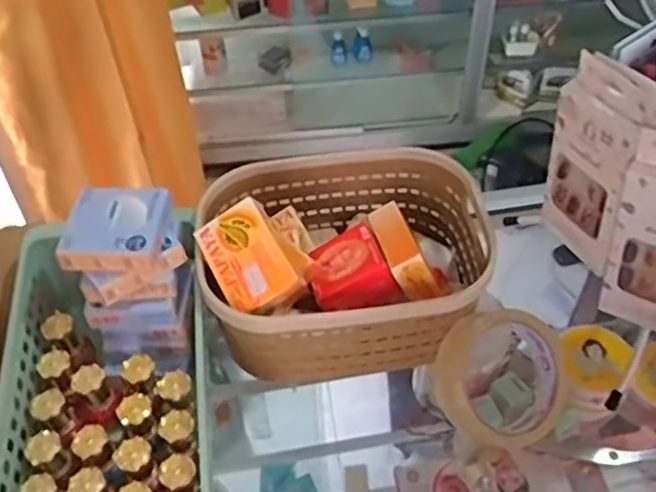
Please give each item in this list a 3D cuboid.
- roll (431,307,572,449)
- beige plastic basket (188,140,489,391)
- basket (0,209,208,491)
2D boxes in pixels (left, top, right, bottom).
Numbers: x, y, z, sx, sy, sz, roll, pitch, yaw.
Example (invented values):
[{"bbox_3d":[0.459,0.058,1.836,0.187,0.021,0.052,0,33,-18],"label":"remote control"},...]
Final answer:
[{"bbox_3d":[0.123,0.097,0.505,0.095,0.046,0.095,2,80,-8],"label":"roll"},{"bbox_3d":[0.012,0.012,0.549,0.212,0.092,0.161,-5,48,-3],"label":"beige plastic basket"},{"bbox_3d":[-0.151,0.116,0.469,0.140,0.068,0.292,-7,48,-5],"label":"basket"}]

